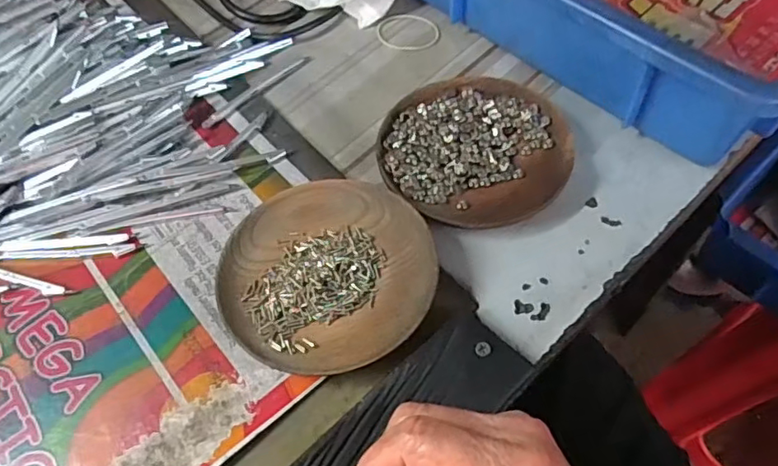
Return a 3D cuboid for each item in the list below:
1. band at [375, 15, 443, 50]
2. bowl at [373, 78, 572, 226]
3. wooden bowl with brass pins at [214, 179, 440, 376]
[{"bbox_3d":[0.015,-0.153,0.438,0.048,0.004,0.038,20,61,15],"label":"band"},{"bbox_3d":[0.052,-0.052,0.360,0.113,0.018,0.113,-1,58,2],"label":"bowl"},{"bbox_3d":[-0.034,0.021,0.317,0.112,0.020,0.114,-1,58,2],"label":"wooden bowl with brass pins"}]

